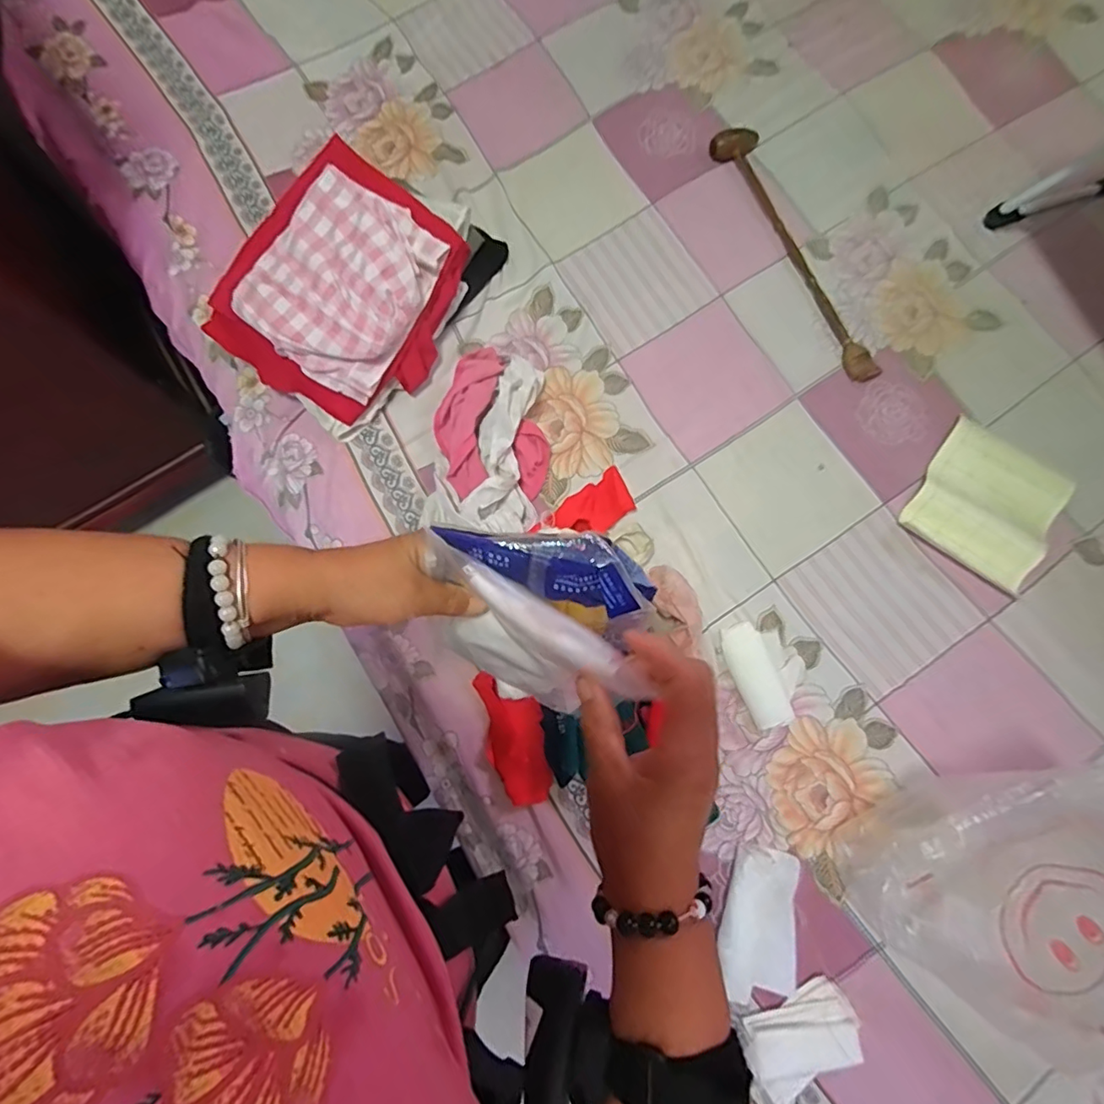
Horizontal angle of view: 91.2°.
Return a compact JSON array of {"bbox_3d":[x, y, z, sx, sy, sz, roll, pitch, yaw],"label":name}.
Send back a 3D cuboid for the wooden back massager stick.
[{"bbox_3d":[0.388,-0.471,0.840,0.079,0.029,0.460,-26,80,-6],"label":"wooden back massager stick"}]

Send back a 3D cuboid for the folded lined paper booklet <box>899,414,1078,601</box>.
[{"bbox_3d":[0.616,-0.068,0.762,0.181,0.020,0.207,35,80,6],"label":"folded lined paper booklet"}]

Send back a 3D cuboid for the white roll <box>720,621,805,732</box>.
[{"bbox_3d":[0.284,0.154,0.707,0.092,0.024,0.132,-20,79,-5],"label":"white roll"}]

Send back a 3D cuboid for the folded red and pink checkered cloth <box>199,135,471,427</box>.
[{"bbox_3d":[-0.278,-0.352,0.731,0.241,0.120,0.305,34,80,6],"label":"folded red and pink checkered cloth"}]

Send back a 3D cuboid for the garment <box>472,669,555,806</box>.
[{"bbox_3d":[-0.046,0.227,0.663,0.072,0.038,0.160,-13,79,-4],"label":"garment"}]

